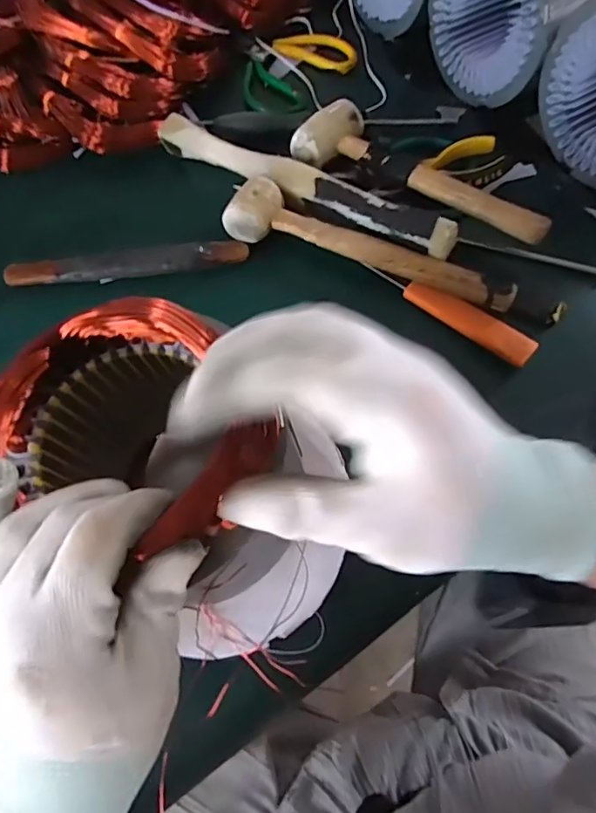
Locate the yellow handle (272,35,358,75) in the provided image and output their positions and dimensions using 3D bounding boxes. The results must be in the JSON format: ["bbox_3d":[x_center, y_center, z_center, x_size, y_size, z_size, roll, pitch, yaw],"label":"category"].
[{"bbox_3d":[0.023,-0.420,0.599,0.098,0.016,0.038,21,70,11],"label":"yellow handle"}]

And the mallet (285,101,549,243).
[{"bbox_3d":[0.115,-0.218,0.482,0.250,0.059,0.070,32,72,15],"label":"mallet"}]

